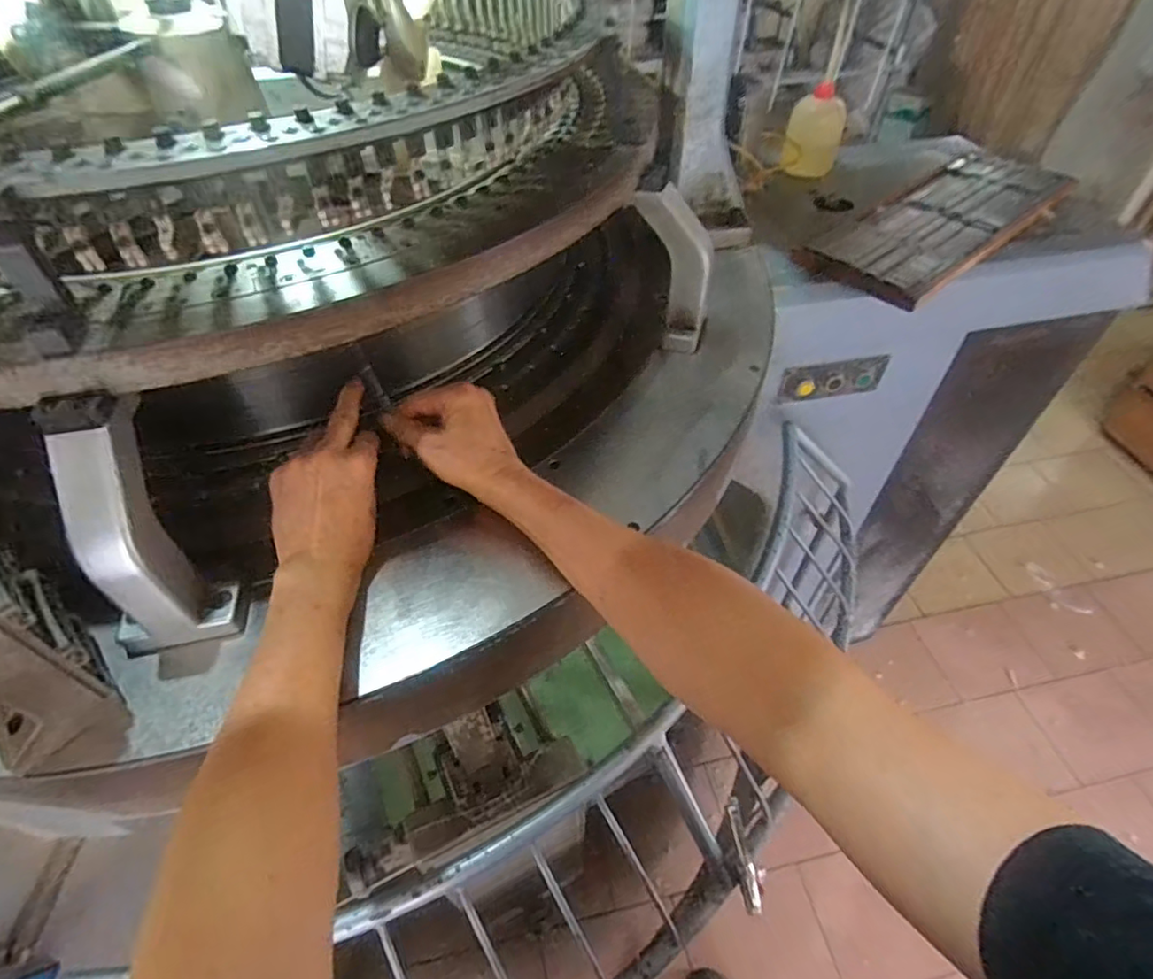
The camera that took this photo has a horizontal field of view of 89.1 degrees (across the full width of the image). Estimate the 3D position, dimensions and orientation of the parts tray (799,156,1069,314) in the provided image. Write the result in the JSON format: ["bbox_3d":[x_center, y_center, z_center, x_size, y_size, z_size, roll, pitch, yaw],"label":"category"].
[{"bbox_3d":[0.515,-0.386,0.831,0.466,0.039,0.187,-33,56,-26],"label":"parts tray"}]

